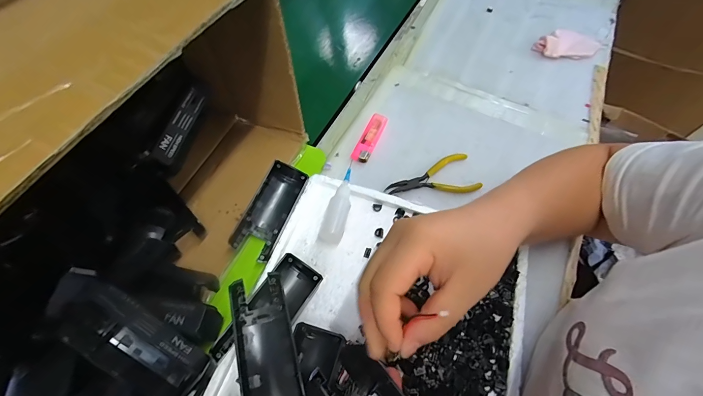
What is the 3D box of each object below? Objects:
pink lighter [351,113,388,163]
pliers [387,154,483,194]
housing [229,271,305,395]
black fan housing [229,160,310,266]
[{"bbox_3d":[0.025,-0.082,0.438,0.023,0.013,0.080,23,62,10],"label":"pink lighter"},{"bbox_3d":[0.101,-0.020,0.404,0.112,0.015,0.053,-17,63,-11],"label":"pliers"},{"bbox_3d":[-0.071,0.119,0.265,0.046,0.015,0.105,-13,64,-13],"label":"housing"},{"bbox_3d":[-0.088,0.012,0.359,0.044,0.032,0.107,19,62,8],"label":"black fan housing"}]

